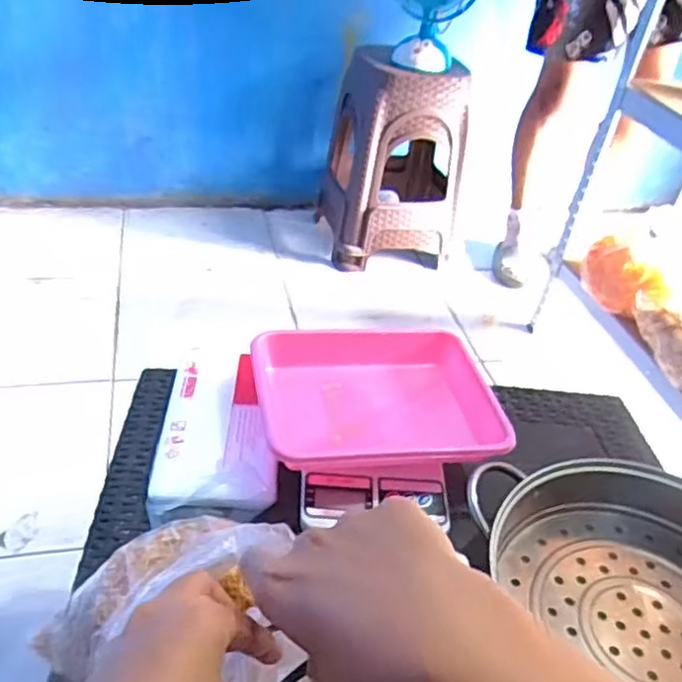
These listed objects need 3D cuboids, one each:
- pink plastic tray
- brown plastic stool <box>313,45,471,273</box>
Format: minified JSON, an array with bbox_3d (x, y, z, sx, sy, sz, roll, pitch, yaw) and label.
[{"bbox_3d":[0.030,0.050,0.660,0.224,0.044,0.180,-1,37,-11],"label":"pink plastic tray"},{"bbox_3d":[0.138,-0.488,1.831,0.323,0.497,0.316,-5,38,-15],"label":"brown plastic stool"}]

